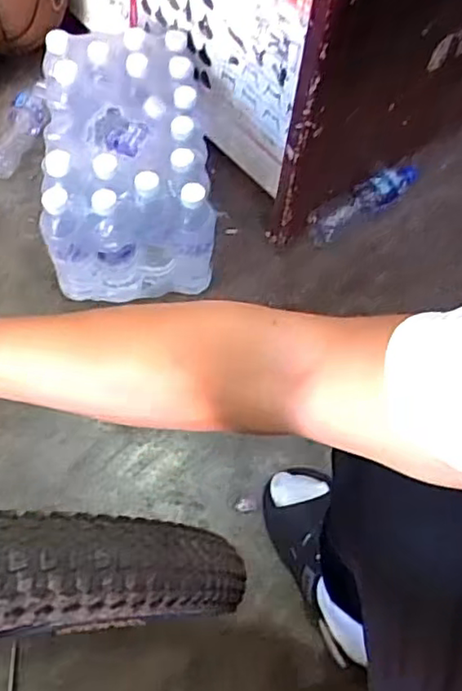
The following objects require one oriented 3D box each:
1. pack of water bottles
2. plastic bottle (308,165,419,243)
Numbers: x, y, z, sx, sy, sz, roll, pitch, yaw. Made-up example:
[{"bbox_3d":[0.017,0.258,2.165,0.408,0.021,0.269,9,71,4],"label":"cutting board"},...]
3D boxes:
[{"bbox_3d":[-0.167,-0.275,0.995,0.228,0.215,0.358,-7,64,-8],"label":"pack of water bottles"},{"bbox_3d":[0.229,-0.243,1.091,0.238,0.049,0.053,-32,69,-19],"label":"plastic bottle"}]

